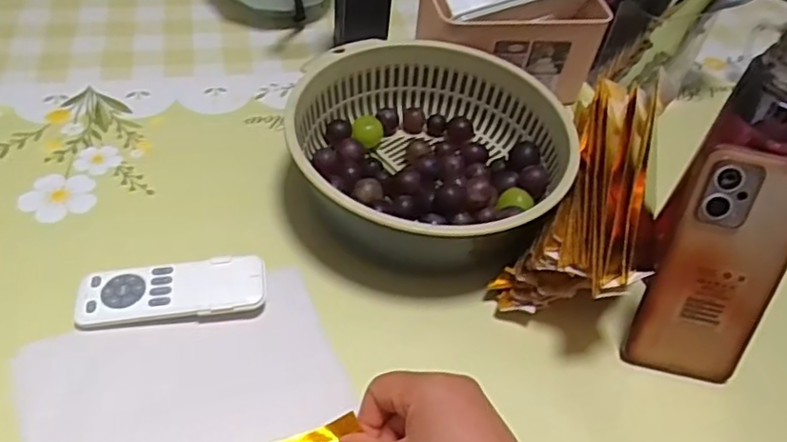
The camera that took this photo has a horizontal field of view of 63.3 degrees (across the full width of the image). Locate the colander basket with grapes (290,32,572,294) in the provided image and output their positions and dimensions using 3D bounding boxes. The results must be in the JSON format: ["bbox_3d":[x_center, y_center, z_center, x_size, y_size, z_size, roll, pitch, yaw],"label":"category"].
[{"bbox_3d":[0.029,-0.056,0.527,0.212,0.078,0.210,4,48,-4],"label":"colander basket with grapes"}]

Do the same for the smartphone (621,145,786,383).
[{"bbox_3d":[0.210,0.033,0.414,0.073,0.162,0.015,13,26,5],"label":"smartphone"}]

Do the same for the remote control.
[{"bbox_3d":[-0.155,0.051,0.452,0.126,0.014,0.046,-5,49,-11],"label":"remote control"}]

